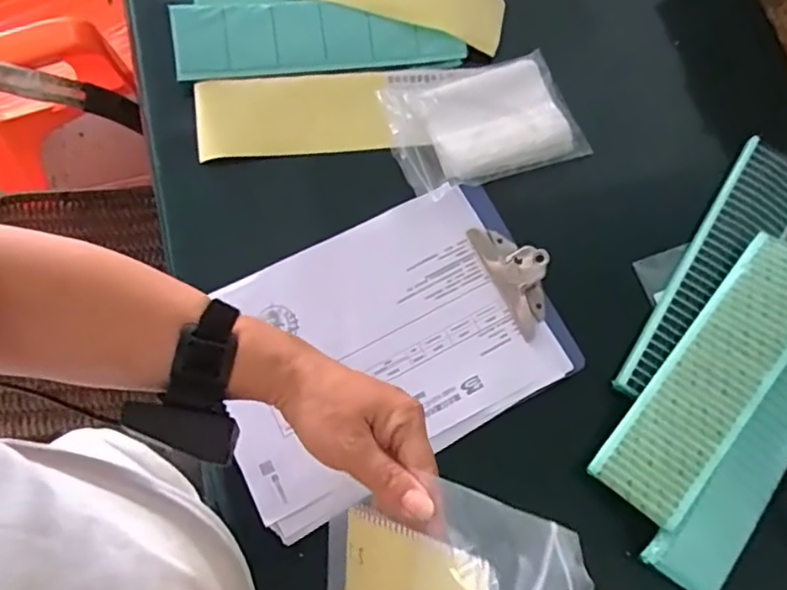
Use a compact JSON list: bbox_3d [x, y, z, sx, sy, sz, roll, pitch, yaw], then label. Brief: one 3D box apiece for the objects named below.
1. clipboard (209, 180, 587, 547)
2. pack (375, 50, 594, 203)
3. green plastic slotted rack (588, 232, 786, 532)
[{"bbox_3d":[-0.008,0.041,0.583,0.320,0.024,0.225,-28,78,-9],"label":"clipboard"},{"bbox_3d":[0.088,-0.183,0.645,0.185,0.021,0.138,-19,76,-9],"label":"pack"},{"bbox_3d":[0.293,0.068,0.565,0.080,0.010,0.288,36,78,23],"label":"green plastic slotted rack"}]

